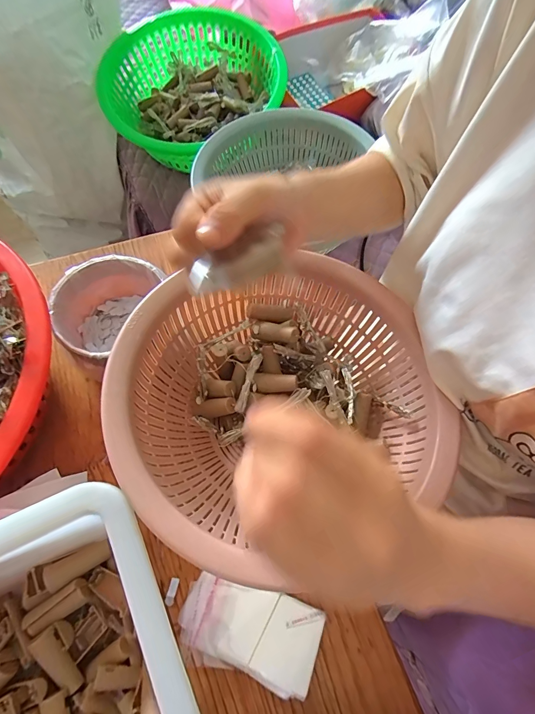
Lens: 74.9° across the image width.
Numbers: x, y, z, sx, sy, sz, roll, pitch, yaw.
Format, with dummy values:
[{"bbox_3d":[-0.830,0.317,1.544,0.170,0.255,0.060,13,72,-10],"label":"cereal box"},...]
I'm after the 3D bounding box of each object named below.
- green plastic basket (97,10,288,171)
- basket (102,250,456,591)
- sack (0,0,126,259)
[{"bbox_3d":[-0.141,-0.489,0.653,0.314,0.136,0.298,-11,65,-8],"label":"green plastic basket"},{"bbox_3d":[0.015,0.044,0.324,0.264,0.108,0.249,-9,65,-7],"label":"basket"},{"bbox_3d":[-0.482,-0.525,0.756,0.397,0.577,0.332,34,67,13],"label":"sack"}]

